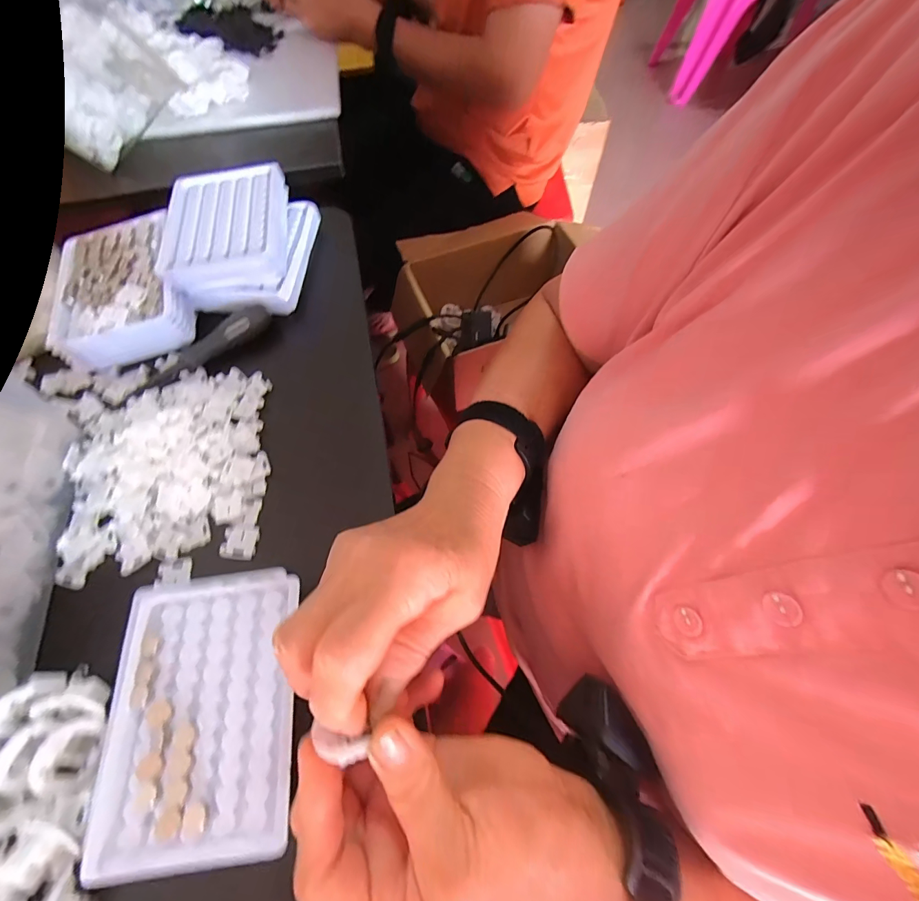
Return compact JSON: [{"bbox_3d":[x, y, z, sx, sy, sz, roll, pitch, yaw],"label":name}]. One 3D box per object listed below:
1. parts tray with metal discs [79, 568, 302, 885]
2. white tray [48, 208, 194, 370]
[{"bbox_3d":[-0.144,0.142,0.220,0.103,0.012,0.137,-7,64,-3],"label":"parts tray with metal discs"},{"bbox_3d":[-0.299,-0.145,0.348,0.099,0.041,0.136,-20,66,-9],"label":"white tray"}]

